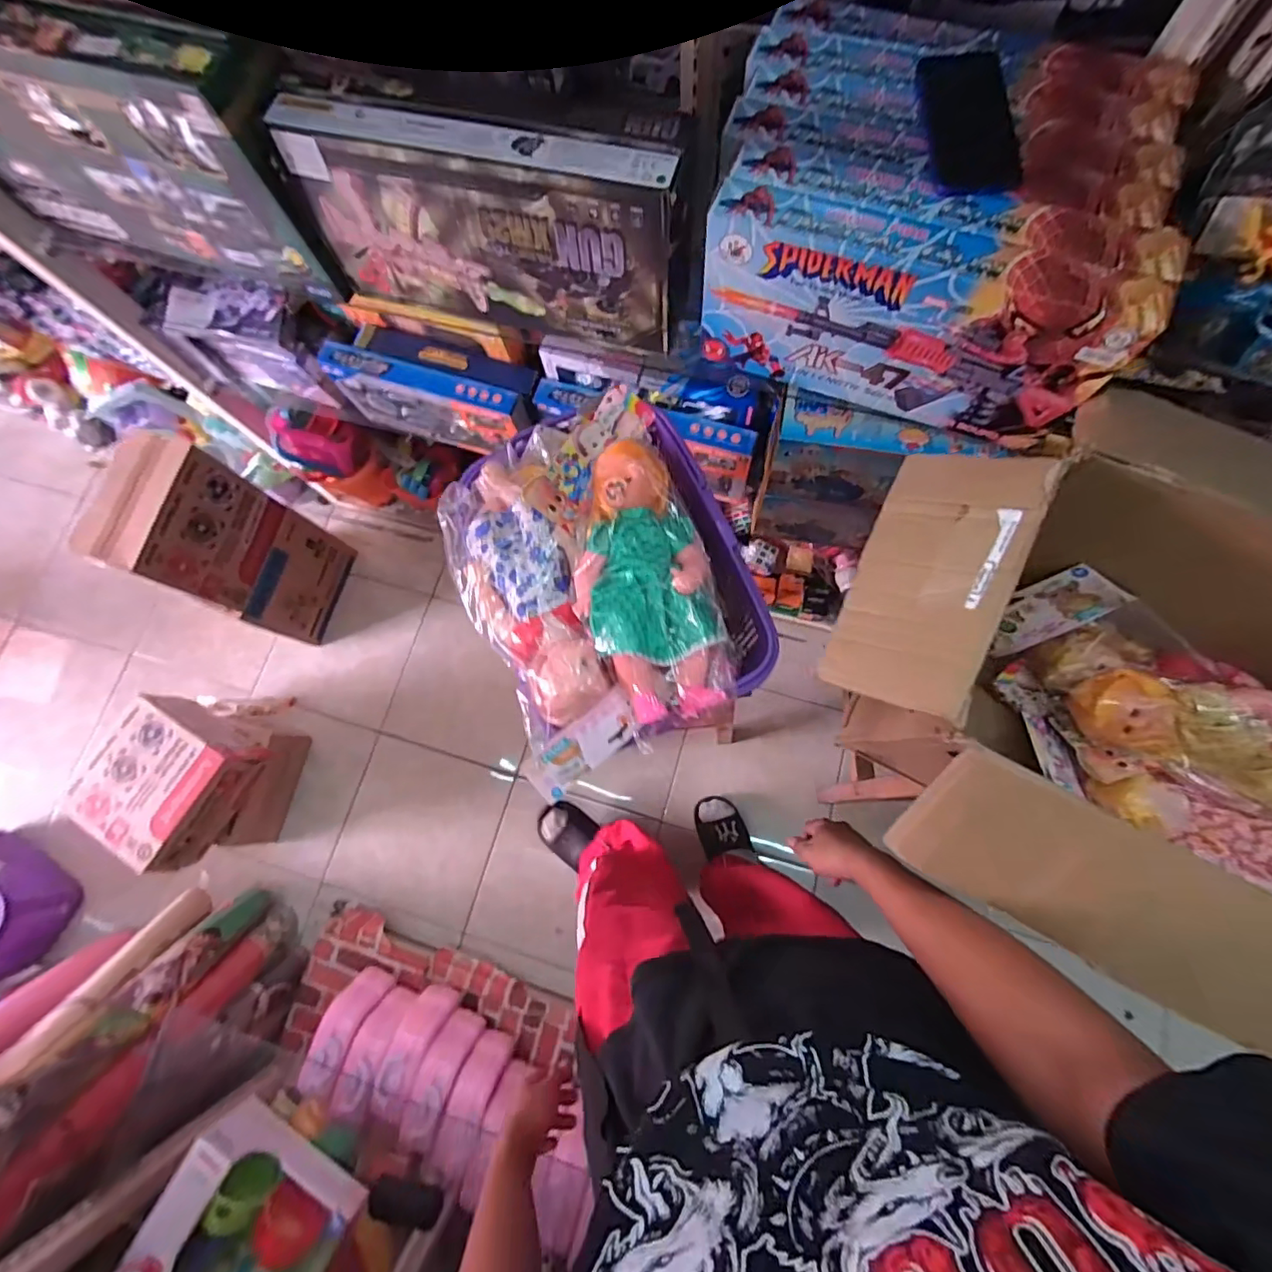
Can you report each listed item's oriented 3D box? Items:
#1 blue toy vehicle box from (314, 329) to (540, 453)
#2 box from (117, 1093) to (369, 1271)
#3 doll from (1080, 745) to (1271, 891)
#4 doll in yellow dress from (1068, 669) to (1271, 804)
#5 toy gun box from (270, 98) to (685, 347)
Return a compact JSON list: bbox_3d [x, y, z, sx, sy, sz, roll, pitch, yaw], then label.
[{"bbox_3d":[-0.343,-0.424,0.988,0.367,0.156,0.098,18,77,4],"label":"blue toy vehicle box"},{"bbox_3d":[-0.553,0.855,0.805,0.241,0.106,0.239,28,78,6],"label":"box"},{"bbox_3d":[0.698,0.243,0.637,0.343,0.073,0.102,26,78,6],"label":"doll"},{"bbox_3d":[0.678,0.121,0.628,0.319,0.096,0.107,17,77,19],"label":"doll in yellow dress"},{"bbox_3d":[-0.166,-0.462,0.649,0.436,0.206,0.072,16,77,4],"label":"toy gun box"}]

